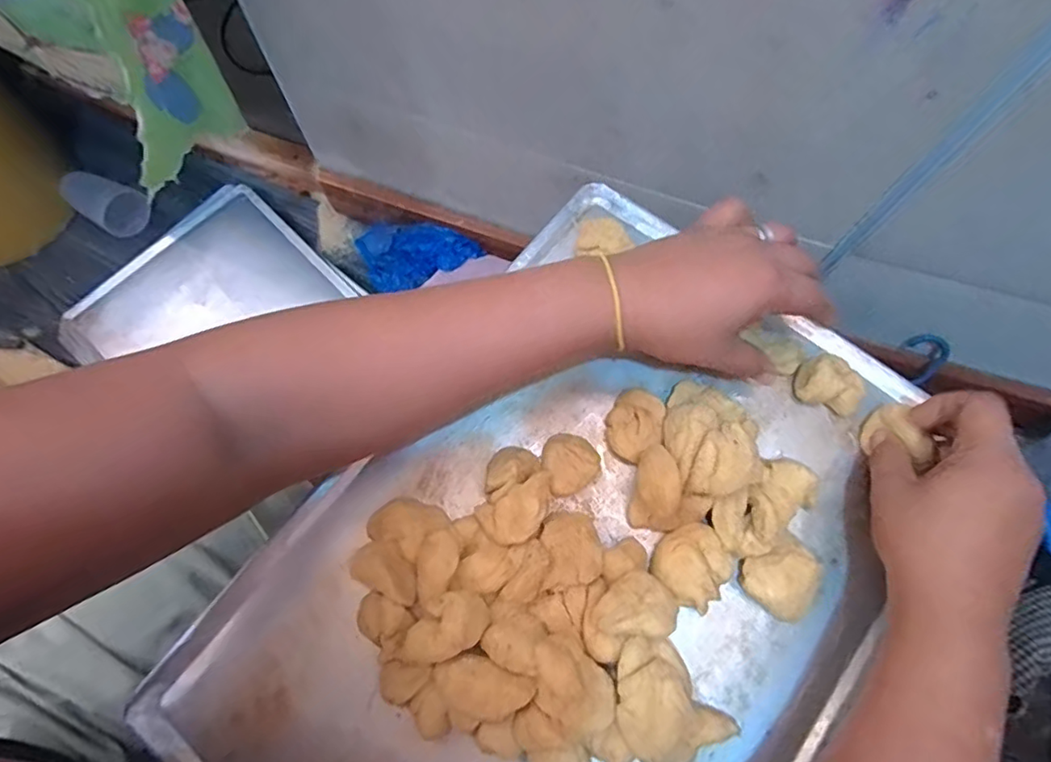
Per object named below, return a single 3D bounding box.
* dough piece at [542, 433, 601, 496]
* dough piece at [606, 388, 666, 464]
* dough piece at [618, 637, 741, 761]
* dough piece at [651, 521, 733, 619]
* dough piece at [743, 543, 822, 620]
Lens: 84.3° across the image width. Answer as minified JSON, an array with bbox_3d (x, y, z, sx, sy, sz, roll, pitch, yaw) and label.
[{"bbox_3d":[0.028,0.051,0.368,0.033,0.016,0.036,1,71,-2],"label":"dough piece"},{"bbox_3d":[0.070,0.029,0.373,0.033,0.019,0.045,21,72,5],"label":"dough piece"},{"bbox_3d":[0.074,0.177,0.315,0.050,0.041,0.072,-38,76,-13],"label":"dough piece"},{"bbox_3d":[0.099,0.110,0.344,0.040,0.029,0.044,1,71,-2],"label":"dough piece"},{"bbox_3d":[0.152,0.116,0.344,0.042,0.019,0.042,1,71,-2],"label":"dough piece"}]

